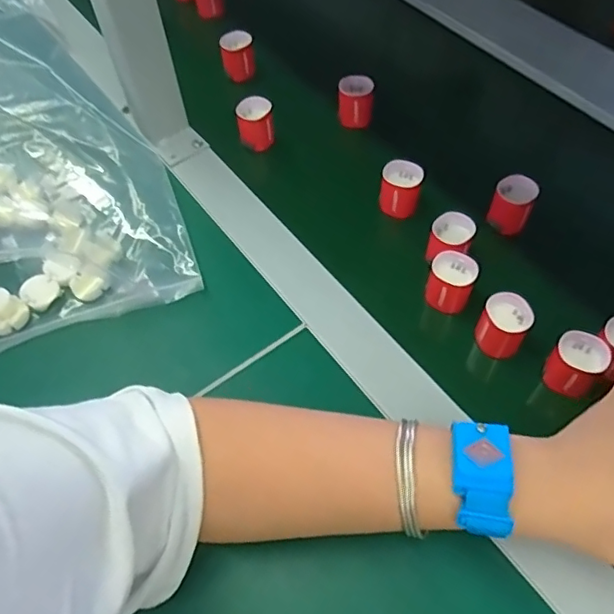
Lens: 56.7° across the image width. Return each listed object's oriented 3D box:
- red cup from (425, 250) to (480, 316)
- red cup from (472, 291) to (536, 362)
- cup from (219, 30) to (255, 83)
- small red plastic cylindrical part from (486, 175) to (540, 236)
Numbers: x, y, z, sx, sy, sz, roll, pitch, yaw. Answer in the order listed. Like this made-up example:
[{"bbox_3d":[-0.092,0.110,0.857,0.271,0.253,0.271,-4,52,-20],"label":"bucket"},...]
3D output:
[{"bbox_3d":[0.102,-0.017,0.404,0.030,0.036,0.028,-2,56,2],"label":"red cup"},{"bbox_3d":[0.133,0.013,0.385,0.031,0.036,0.031,25,61,19],"label":"red cup"},{"bbox_3d":[-0.067,-0.246,0.558,0.029,0.039,0.028,-2,56,2],"label":"cup"},{"bbox_3d":[0.159,-0.079,0.441,0.030,0.030,0.033,-2,56,2],"label":"small red plastic cylindrical part"}]

